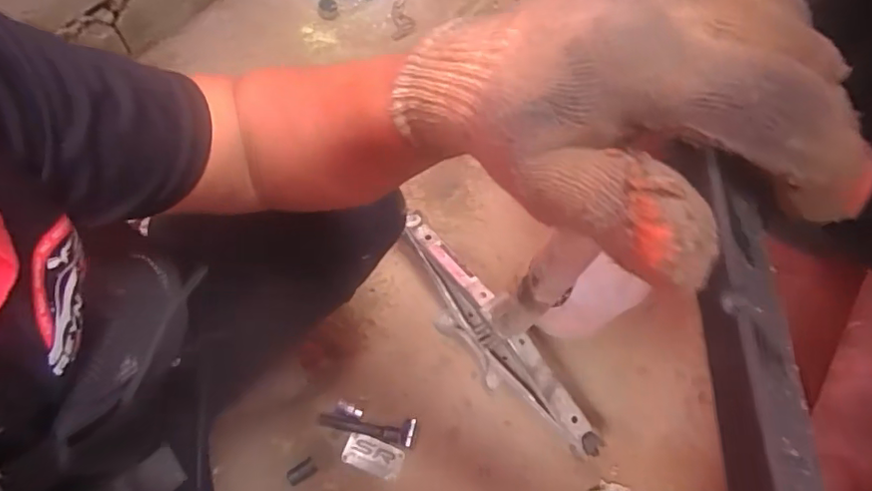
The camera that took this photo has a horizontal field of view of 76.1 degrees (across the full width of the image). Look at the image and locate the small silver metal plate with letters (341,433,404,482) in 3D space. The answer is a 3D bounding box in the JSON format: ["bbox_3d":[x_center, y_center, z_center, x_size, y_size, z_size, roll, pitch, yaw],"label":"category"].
[{"bbox_3d":[-0.091,0.309,0.816,0.087,0.004,0.044,23,69,-2],"label":"small silver metal plate with letters"}]

